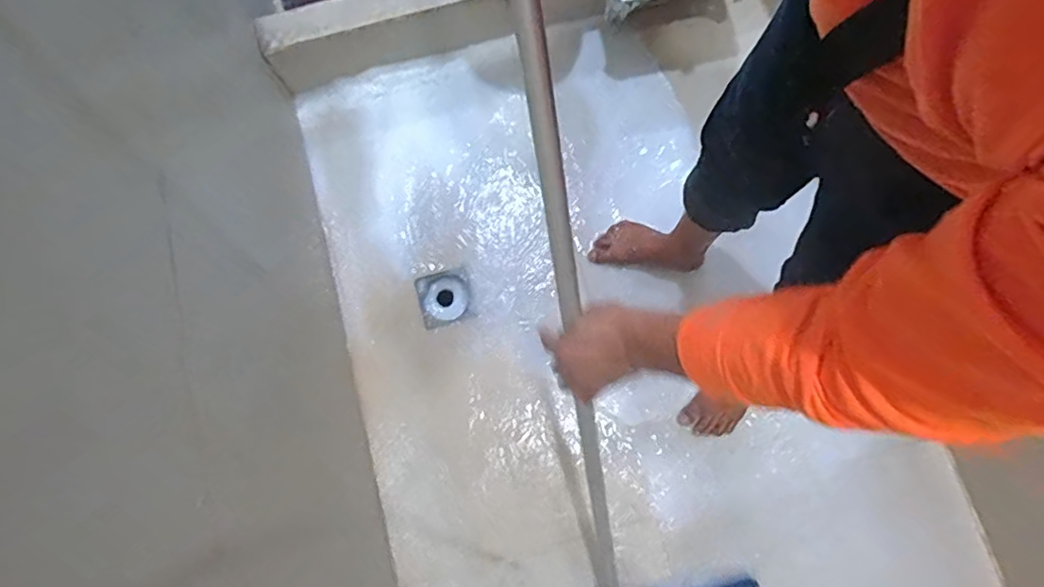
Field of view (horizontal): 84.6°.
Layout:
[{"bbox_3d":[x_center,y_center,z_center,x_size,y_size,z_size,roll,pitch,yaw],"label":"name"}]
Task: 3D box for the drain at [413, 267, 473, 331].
[{"bbox_3d":[-0.171,0.010,1.268,0.114,0.022,0.118,-15,78,-4],"label":"drain"}]

